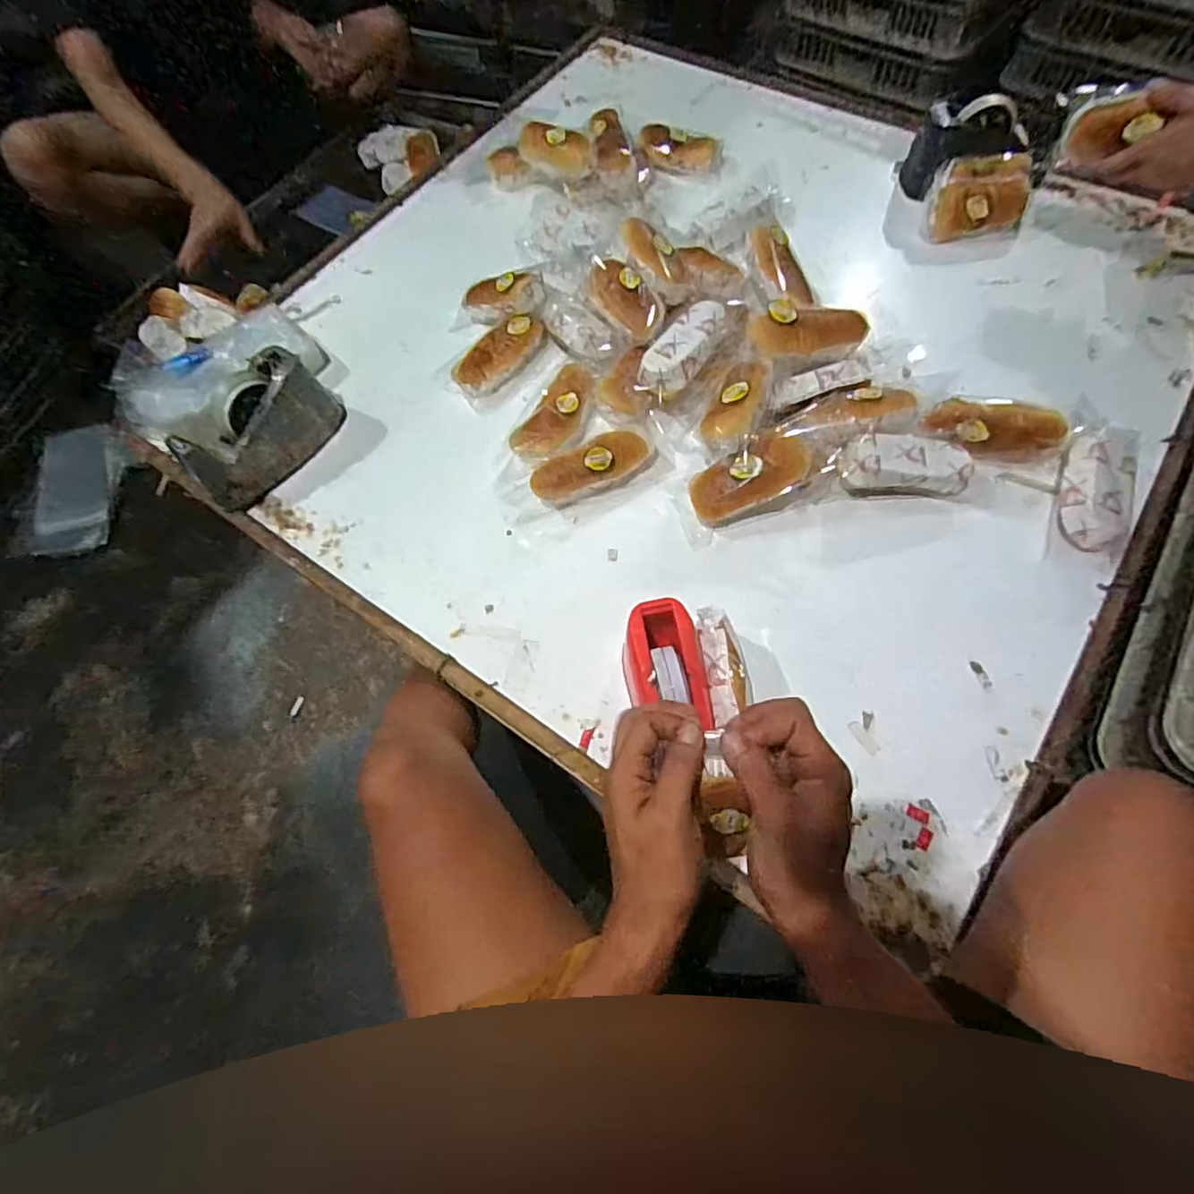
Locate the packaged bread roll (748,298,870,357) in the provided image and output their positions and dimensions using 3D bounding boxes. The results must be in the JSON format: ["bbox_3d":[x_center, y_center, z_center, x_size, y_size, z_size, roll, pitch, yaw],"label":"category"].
[{"bbox_3d":[0.264,-0.329,0.734,0.153,0.042,0.064,-7,64,-14],"label":"packaged bread roll"}]

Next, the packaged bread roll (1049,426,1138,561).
[{"bbox_3d":[0.576,-0.122,0.691,0.078,0.054,0.163,15,66,10],"label":"packaged bread roll"}]

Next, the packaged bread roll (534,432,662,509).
[{"bbox_3d":[-0.005,-0.163,0.739,0.160,0.070,0.058,-26,66,-8],"label":"packaged bread roll"}]

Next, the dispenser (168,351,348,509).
[{"bbox_3d":[-0.429,-0.215,0.771,0.067,0.109,0.207,33,71,18],"label":"dispenser"}]

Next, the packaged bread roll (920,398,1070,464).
[{"bbox_3d":[0.463,-0.194,0.697,0.153,0.046,0.058,22,68,13],"label":"packaged bread roll"}]

